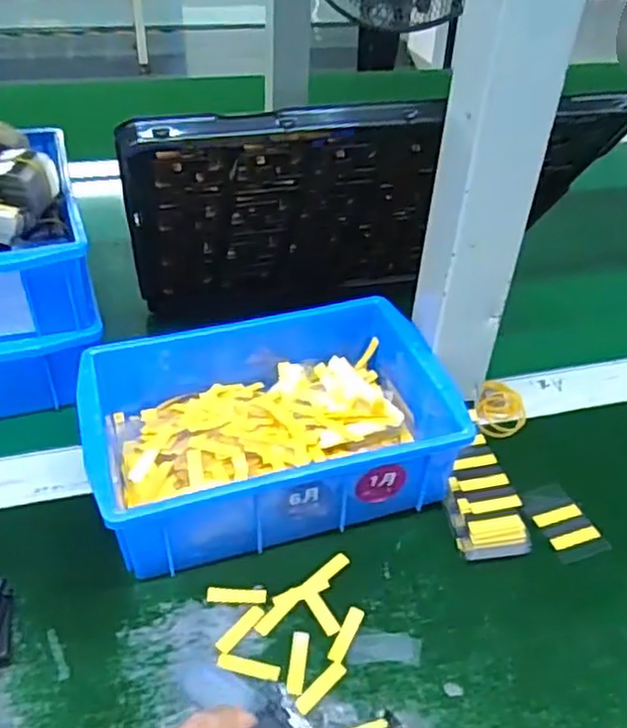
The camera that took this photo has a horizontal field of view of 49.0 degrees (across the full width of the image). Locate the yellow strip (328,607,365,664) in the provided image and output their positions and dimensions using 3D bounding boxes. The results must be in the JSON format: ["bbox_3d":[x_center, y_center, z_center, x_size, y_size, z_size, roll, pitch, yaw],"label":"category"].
[{"bbox_3d":[0.017,0.133,0.340,0.008,0.004,0.030,18,41,18],"label":"yellow strip"}]

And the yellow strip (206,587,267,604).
[{"bbox_3d":[-0.040,0.119,0.355,0.030,0.004,0.008,2,39,-1],"label":"yellow strip"}]

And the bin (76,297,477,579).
[{"bbox_3d":[-0.028,0.033,0.409,0.201,0.066,0.150,-9,40,-14],"label":"bin"}]

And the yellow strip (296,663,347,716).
[{"bbox_3d":[0.003,0.150,0.319,0.007,0.004,0.030,32,47,31],"label":"yellow strip"}]

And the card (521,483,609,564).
[{"bbox_3d":[0.145,0.090,0.399,0.031,0.004,0.051,-10,41,-16],"label":"card"}]

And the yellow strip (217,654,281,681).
[{"bbox_3d":[-0.030,0.143,0.325,0.030,0.004,0.008,11,40,11],"label":"yellow strip"}]

